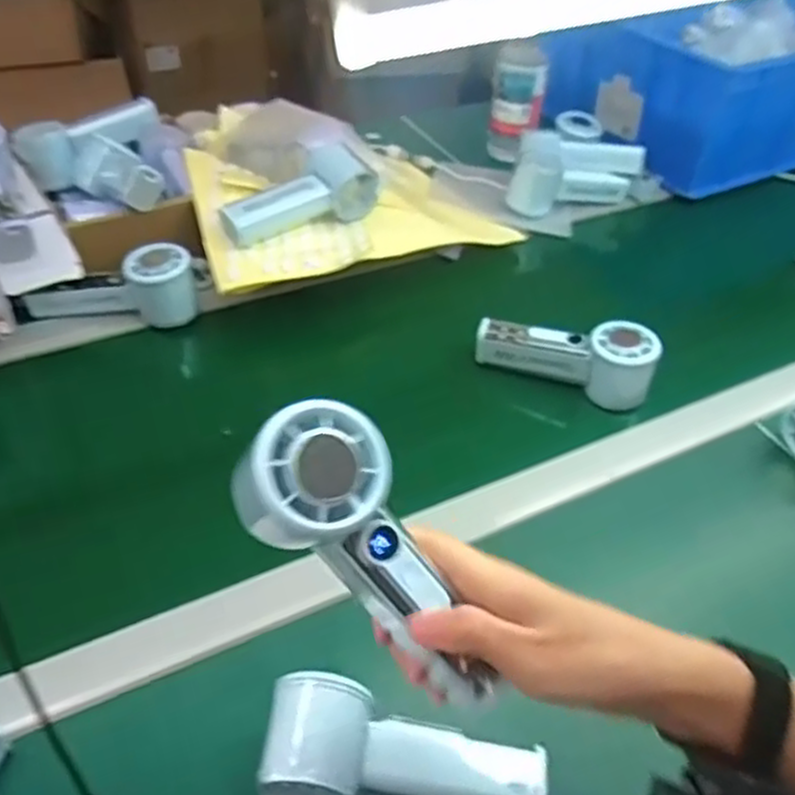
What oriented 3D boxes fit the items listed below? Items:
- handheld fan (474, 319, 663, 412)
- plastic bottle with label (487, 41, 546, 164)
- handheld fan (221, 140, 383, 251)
[{"bbox_3d":[0.150,-0.041,0.671,0.153,0.062,0.042,16,45,12],"label":"handheld fan"},{"bbox_3d":[0.153,-0.373,0.969,0.065,0.129,0.052,7,44,3],"label":"plastic bottle with label"},{"bbox_3d":[-0.099,-0.196,0.731,0.158,0.049,0.075,-24,50,-26],"label":"handheld fan"}]

